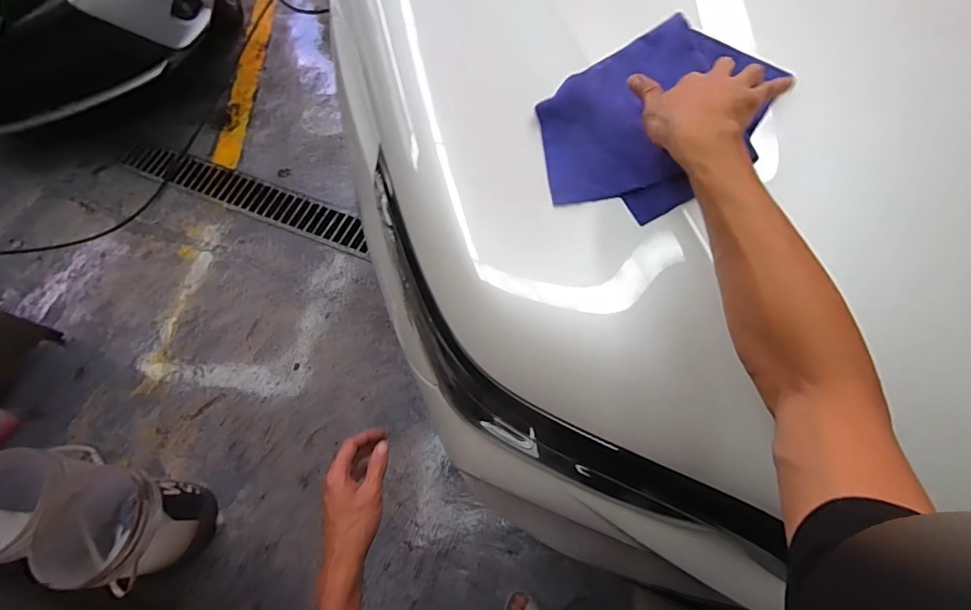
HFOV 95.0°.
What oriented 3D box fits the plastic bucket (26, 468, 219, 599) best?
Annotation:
[{"bbox_3d":[-1.093,0.691,1.366,0.341,0.309,0.310,-2,66,5],"label":"plastic bucket"}]

